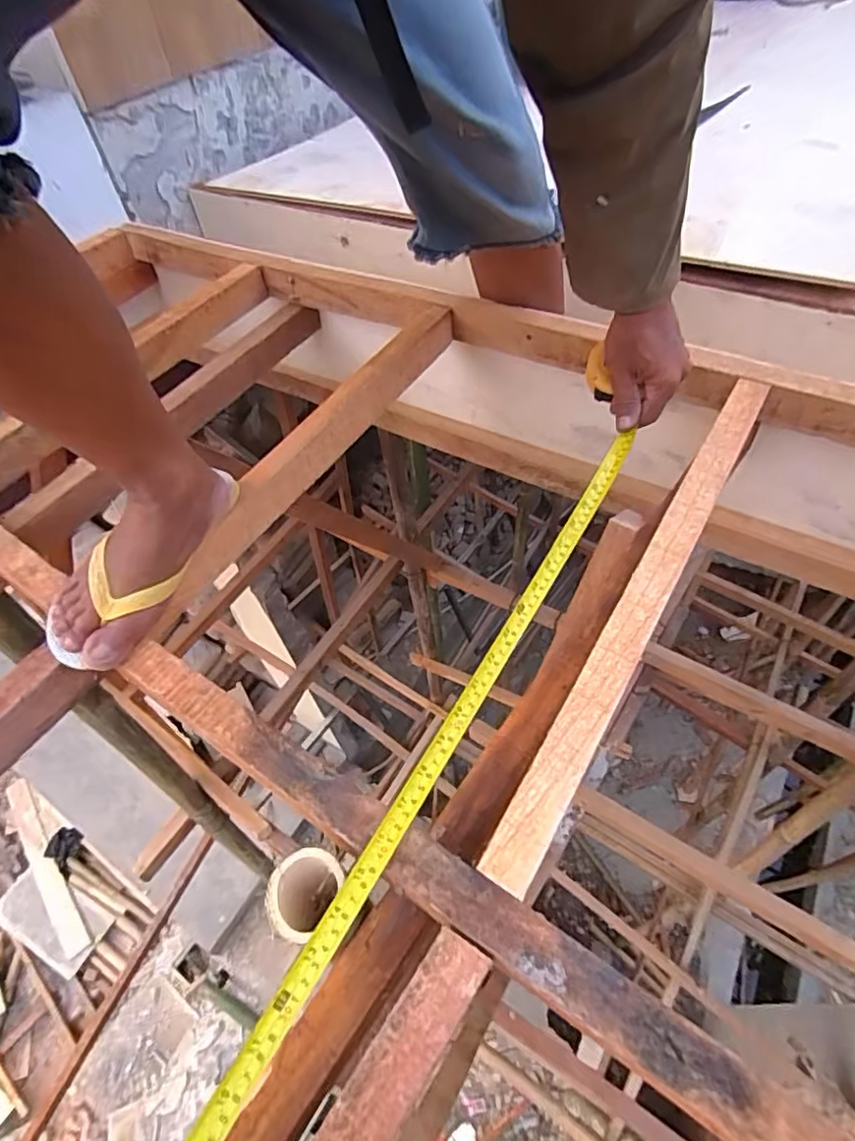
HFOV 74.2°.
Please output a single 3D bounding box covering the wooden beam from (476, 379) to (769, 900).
[{"bbox_3d":[0.208,0.006,0.524,0.042,0.056,0.591,25,59,23],"label":"wooden beam"}]

